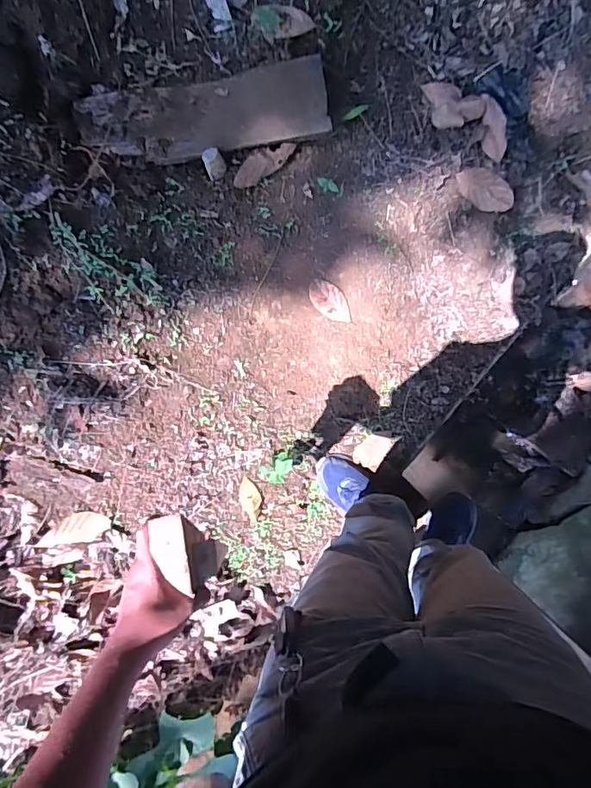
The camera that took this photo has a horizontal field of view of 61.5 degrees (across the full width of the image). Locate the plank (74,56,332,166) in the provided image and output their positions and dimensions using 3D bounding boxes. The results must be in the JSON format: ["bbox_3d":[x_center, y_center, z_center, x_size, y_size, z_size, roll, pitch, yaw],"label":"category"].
[{"bbox_3d":[-0.158,-0.492,0.887,0.427,0.024,0.120,-10,116,1],"label":"plank"}]

